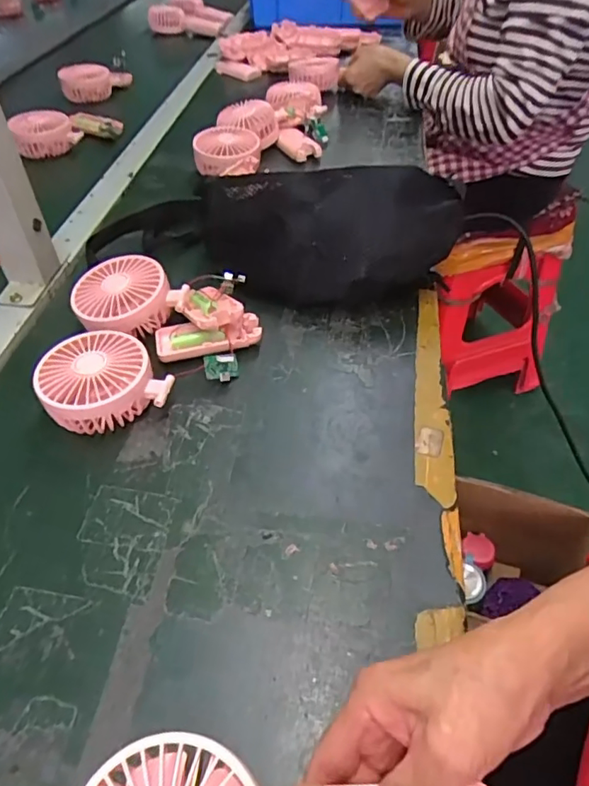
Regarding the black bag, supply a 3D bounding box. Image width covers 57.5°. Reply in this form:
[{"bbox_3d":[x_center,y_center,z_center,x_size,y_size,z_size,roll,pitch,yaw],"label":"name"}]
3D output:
[{"bbox_3d":[-0.037,-0.171,0.544,0.378,0.107,0.126,14,49,13],"label":"black bag"}]

